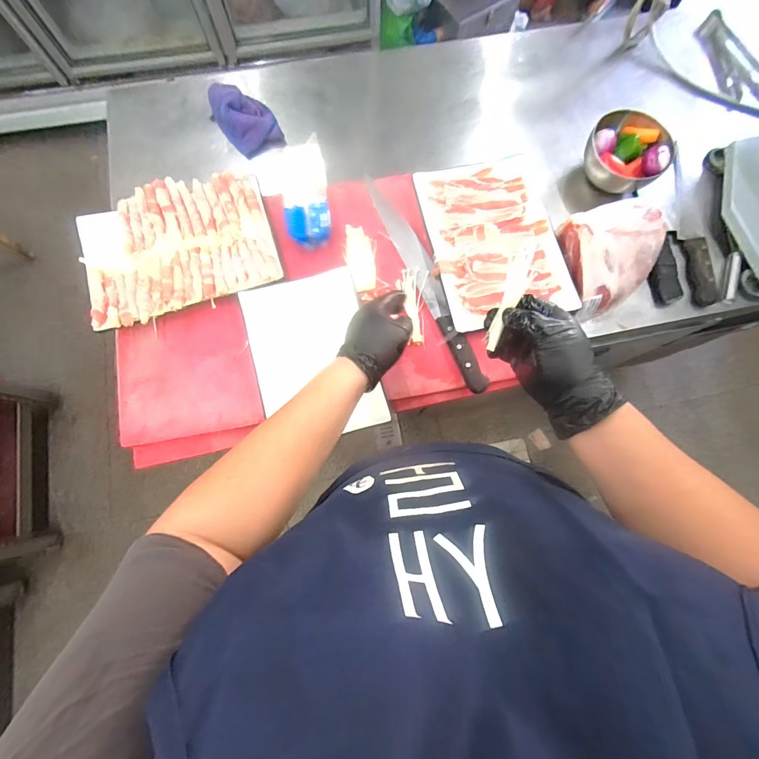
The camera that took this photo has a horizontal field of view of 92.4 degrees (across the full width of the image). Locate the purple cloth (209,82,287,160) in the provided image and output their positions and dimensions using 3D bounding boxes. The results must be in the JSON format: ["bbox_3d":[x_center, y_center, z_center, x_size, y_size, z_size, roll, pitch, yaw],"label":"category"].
[{"bbox_3d":[-0.264,-0.510,0.700,0.098,0.047,0.150,-34,79,-8],"label":"purple cloth"}]

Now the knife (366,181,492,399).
[{"bbox_3d":[0.072,-0.167,0.588,0.040,0.025,0.406,-24,78,-6],"label":"knife"}]

